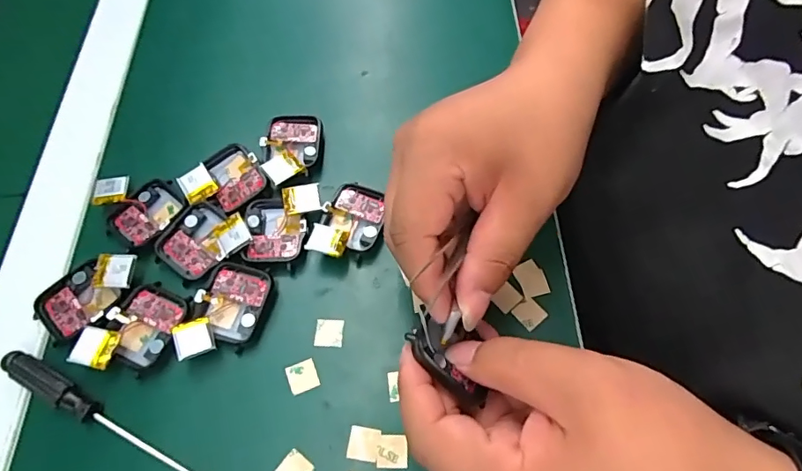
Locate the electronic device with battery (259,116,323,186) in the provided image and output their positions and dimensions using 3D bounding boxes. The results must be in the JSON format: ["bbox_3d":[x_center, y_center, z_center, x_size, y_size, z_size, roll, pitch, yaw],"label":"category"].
[{"bbox_3d":[-0.072,-0.056,0.325,0.038,0.012,0.053,-2,63,0],"label":"electronic device with battery"}]

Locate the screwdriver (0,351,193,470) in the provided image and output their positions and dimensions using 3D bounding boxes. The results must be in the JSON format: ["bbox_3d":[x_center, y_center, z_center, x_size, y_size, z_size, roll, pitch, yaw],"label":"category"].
[{"bbox_3d":[-0.151,0.093,0.253,0.131,0.012,0.014,23,65,12],"label":"screwdriver"}]

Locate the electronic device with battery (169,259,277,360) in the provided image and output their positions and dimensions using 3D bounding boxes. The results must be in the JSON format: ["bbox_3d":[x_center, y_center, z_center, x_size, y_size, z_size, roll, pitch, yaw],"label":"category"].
[{"bbox_3d":[-0.096,0.043,0.273,0.040,0.014,0.057,21,65,12],"label":"electronic device with battery"}]

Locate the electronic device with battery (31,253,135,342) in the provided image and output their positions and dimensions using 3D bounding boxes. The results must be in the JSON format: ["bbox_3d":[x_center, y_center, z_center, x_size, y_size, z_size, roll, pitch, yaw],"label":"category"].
[{"bbox_3d":[-0.177,0.031,0.278,0.038,0.010,0.057,41,70,19],"label":"electronic device with battery"}]

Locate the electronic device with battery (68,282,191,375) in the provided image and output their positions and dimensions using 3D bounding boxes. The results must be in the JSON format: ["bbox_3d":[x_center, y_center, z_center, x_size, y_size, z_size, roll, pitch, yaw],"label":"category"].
[{"bbox_3d":[-0.144,0.052,0.268,0.038,0.011,0.053,30,67,15],"label":"electronic device with battery"}]

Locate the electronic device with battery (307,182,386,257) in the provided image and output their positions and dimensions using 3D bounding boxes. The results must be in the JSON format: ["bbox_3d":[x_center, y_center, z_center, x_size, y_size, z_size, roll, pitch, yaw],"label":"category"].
[{"bbox_3d":[-0.030,-0.008,0.298,0.036,0.016,0.054,21,65,12],"label":"electronic device with battery"}]

